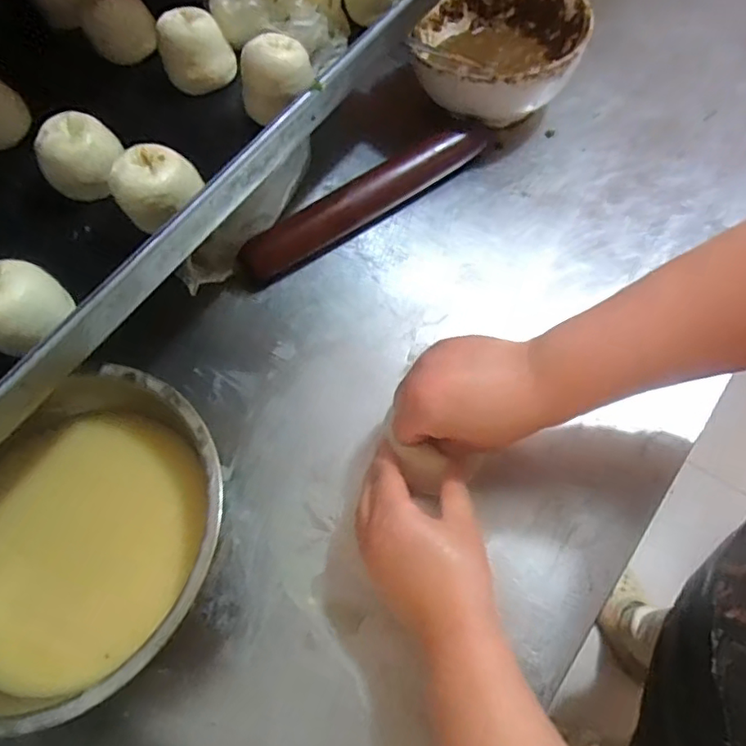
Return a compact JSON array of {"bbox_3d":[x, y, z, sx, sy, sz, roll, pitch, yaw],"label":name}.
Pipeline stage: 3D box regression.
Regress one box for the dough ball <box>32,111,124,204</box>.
[{"bbox_3d":[-0.218,-0.166,0.441,0.057,0.047,0.054,1,62,6],"label":"dough ball"}]

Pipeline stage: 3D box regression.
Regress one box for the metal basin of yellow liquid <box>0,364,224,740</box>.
[{"bbox_3d":[-0.203,0.108,0.392,0.209,0.077,0.221,-2,62,3],"label":"metal basin of yellow liquid"}]

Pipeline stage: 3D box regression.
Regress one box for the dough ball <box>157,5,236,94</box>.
[{"bbox_3d":[-0.149,-0.276,0.491,0.062,0.048,0.052,-22,62,-6],"label":"dough ball"}]

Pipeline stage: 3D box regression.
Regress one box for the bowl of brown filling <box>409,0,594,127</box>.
[{"bbox_3d":[0.125,-0.319,0.589,0.161,0.083,0.175,-2,62,3],"label":"bowl of brown filling"}]

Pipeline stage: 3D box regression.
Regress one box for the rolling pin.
[{"bbox_3d":[-0.009,-0.162,0.545,0.252,0.036,0.033,-28,64,-11],"label":"rolling pin"}]

